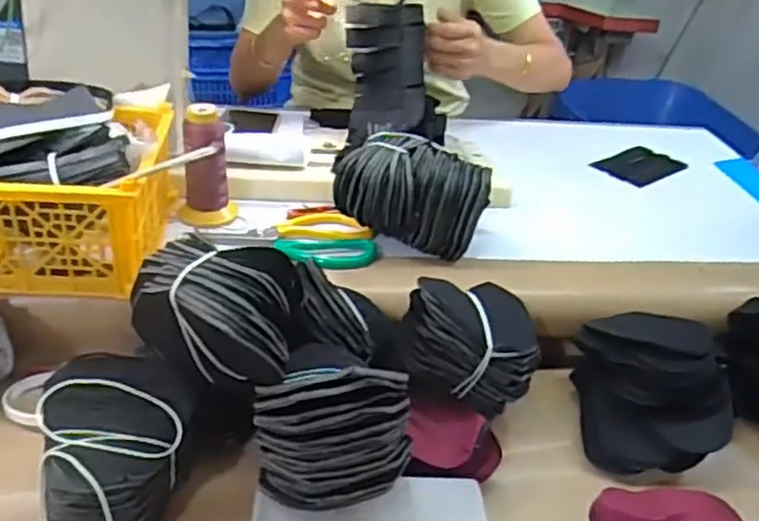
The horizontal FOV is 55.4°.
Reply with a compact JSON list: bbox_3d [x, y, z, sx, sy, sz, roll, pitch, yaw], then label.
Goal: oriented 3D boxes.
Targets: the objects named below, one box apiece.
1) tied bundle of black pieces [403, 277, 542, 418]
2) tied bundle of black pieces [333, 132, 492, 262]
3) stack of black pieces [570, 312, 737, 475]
[{"bbox_3d":[0.082,0.066,0.635,0.116,0.084,0.101,12,32,9],"label":"tied bundle of black pieces"},{"bbox_3d":[0.028,-0.058,0.728,0.153,0.105,0.078,18,33,18],"label":"tied bundle of black pieces"},{"bbox_3d":[0.242,0.110,0.643,0.128,0.089,0.133,4,32,-5],"label":"stack of black pieces"}]

